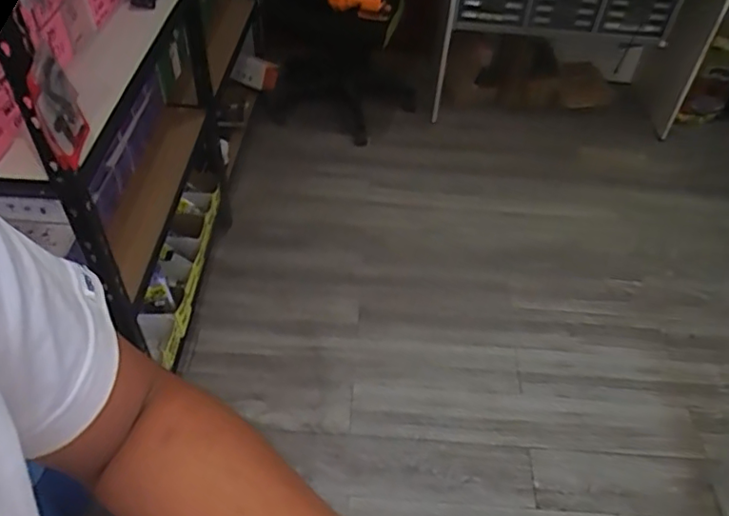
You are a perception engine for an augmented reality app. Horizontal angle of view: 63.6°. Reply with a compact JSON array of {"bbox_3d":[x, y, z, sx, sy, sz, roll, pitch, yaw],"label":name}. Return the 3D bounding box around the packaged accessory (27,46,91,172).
[{"bbox_3d":[-0.406,-0.197,0.787,0.020,0.147,0.085,5,50,6],"label":"packaged accessory"}]

